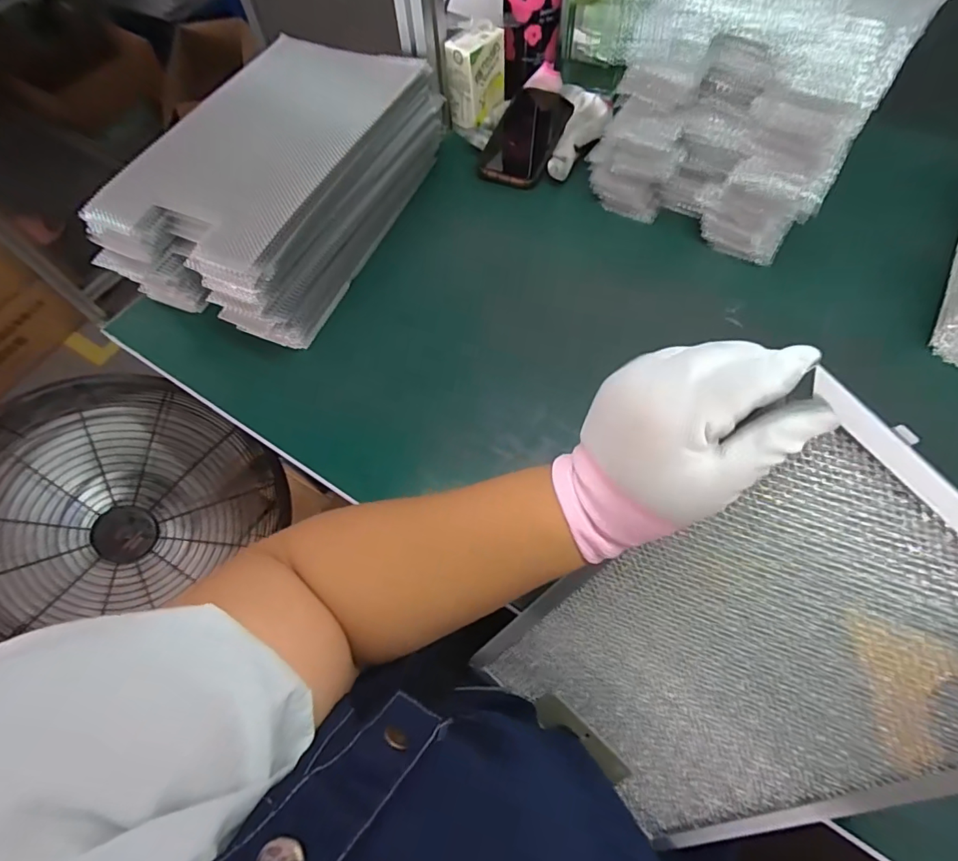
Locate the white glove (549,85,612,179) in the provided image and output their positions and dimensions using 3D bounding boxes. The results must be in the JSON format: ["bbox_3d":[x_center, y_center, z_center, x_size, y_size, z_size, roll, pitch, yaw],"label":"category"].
[{"bbox_3d":[0.123,-0.376,0.625,0.071,0.026,0.133,18,86,12],"label":"white glove"}]

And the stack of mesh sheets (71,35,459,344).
[{"bbox_3d":[-0.218,-0.284,0.568,0.225,0.110,0.365,23,66,14],"label":"stack of mesh sheets"}]

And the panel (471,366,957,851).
[{"bbox_3d":[0.152,0.151,0.308,0.193,0.329,0.011,44,40,12],"label":"panel"}]

